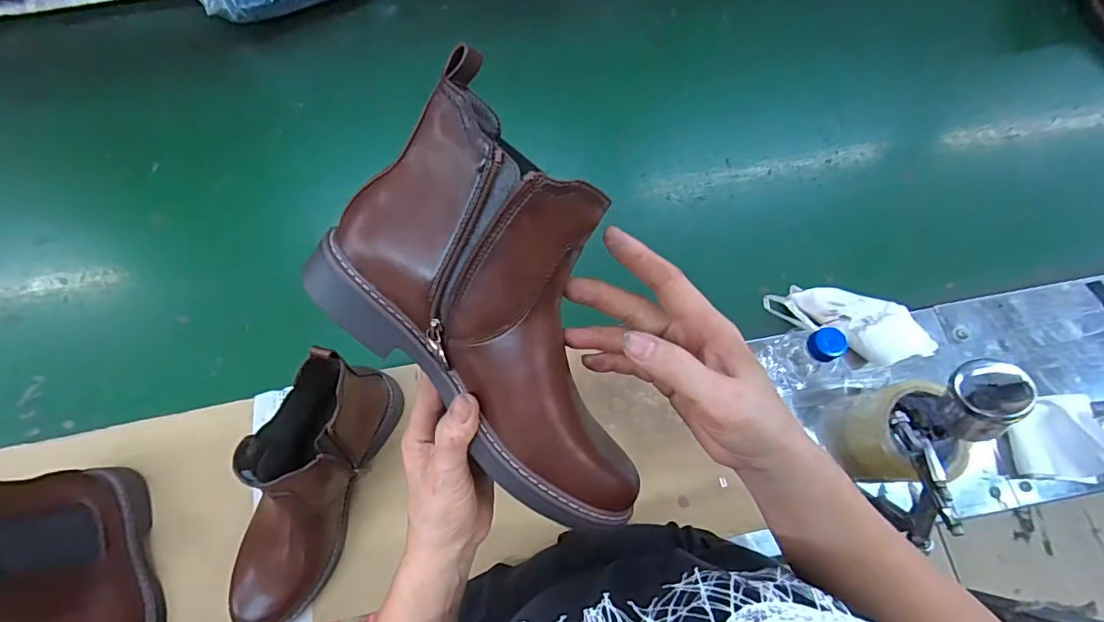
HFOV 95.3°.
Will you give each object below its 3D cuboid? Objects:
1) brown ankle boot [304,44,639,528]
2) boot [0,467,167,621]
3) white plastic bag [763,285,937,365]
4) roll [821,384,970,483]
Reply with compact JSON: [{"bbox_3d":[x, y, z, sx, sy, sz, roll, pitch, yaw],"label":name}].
[{"bbox_3d":[-0.009,-0.003,0.327,0.254,0.100,0.172,40,103,1],"label":"brown ankle boot"},{"bbox_3d":[-0.447,0.272,0.449,0.089,0.148,0.244,-21,73,-6],"label":"boot"},{"bbox_3d":[0.363,0.012,0.615,0.163,0.072,0.087,32,75,10],"label":"white plastic bag"},{"bbox_3d":[0.365,0.141,0.562,0.081,0.128,0.093,-14,72,-4],"label":"roll"}]

